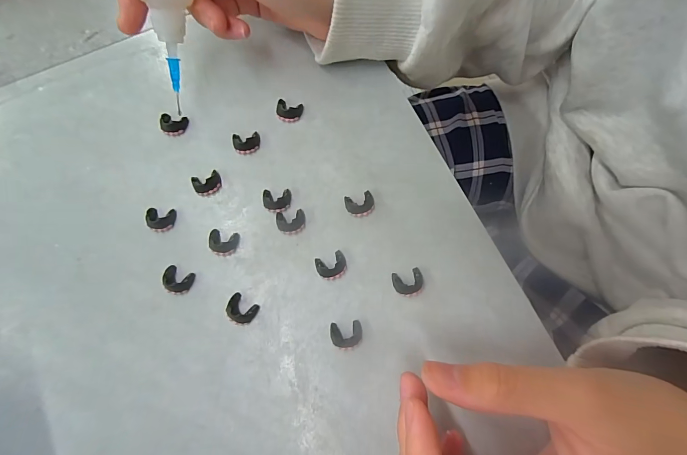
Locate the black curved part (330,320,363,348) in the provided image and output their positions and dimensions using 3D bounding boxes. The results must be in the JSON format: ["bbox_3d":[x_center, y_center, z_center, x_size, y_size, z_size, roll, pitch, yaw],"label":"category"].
[{"bbox_3d":[0.001,0.055,0.179,0.016,0.004,0.013,-8,74,-1],"label":"black curved part"}]

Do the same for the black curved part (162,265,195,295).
[{"bbox_3d":[-0.091,0.029,0.189,0.016,0.007,0.014,18,75,6],"label":"black curved part"}]

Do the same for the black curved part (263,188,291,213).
[{"bbox_3d":[-0.038,-0.016,0.200,0.016,0.007,0.013,-6,74,-1],"label":"black curved part"}]

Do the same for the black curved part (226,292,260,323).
[{"bbox_3d":[-0.054,0.043,0.184,0.016,0.006,0.013,30,77,9],"label":"black curved part"}]

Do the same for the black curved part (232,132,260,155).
[{"bbox_3d":[-0.059,-0.052,0.211,0.016,0.006,0.014,-9,74,-2],"label":"black curved part"}]

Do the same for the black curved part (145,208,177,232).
[{"bbox_3d":[-0.105,-0.005,0.199,0.016,0.006,0.014,2,74,2],"label":"black curved part"}]

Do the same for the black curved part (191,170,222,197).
[{"bbox_3d":[-0.080,-0.026,0.205,0.016,0.006,0.014,-20,75,-5],"label":"black curved part"}]

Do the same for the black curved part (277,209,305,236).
[{"bbox_3d":[-0.030,-0.003,0.197,0.016,0.006,0.014,-9,74,-2],"label":"black curved part"}]

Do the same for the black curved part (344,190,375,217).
[{"bbox_3d":[0.009,-0.013,0.198,0.016,0.006,0.014,-14,74,-3],"label":"black curved part"}]

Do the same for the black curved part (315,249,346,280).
[{"bbox_3d":[-0.006,0.021,0.189,0.016,0.005,0.013,-21,75,-5],"label":"black curved part"}]

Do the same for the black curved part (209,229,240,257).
[{"bbox_3d":[-0.067,0.008,0.194,0.015,0.007,0.014,7,74,3],"label":"black curved part"}]

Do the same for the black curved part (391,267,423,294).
[{"bbox_3d":[0.034,0.029,0.186,0.016,0.005,0.013,-13,74,-3],"label":"black curved part"}]

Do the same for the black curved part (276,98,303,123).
[{"bbox_3d":[-0.034,-0.072,0.217,0.016,0.004,0.014,16,75,5],"label":"black curved part"}]

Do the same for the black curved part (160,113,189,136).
[{"bbox_3d":[-0.106,-0.064,0.217,0.016,0.006,0.016,2,64,-4],"label":"black curved part"}]

